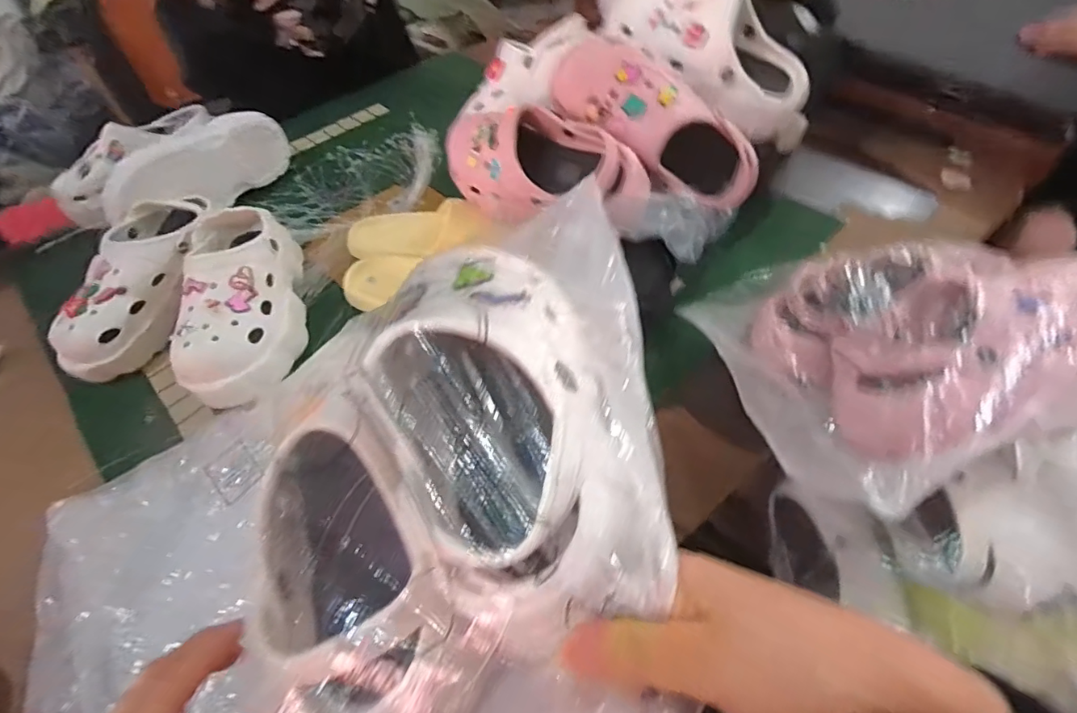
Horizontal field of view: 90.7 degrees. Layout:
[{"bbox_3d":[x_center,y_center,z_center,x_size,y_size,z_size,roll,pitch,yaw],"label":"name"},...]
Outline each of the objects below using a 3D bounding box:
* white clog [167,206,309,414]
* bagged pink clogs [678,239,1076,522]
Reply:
[{"bbox_3d":[-0.348,-0.068,0.624,0.119,0.079,0.247,-15,54,-6],"label":"white clog"},{"bbox_3d":[0.358,-0.029,0.490,0.353,0.102,0.274,-17,54,-7],"label":"bagged pink clogs"}]

